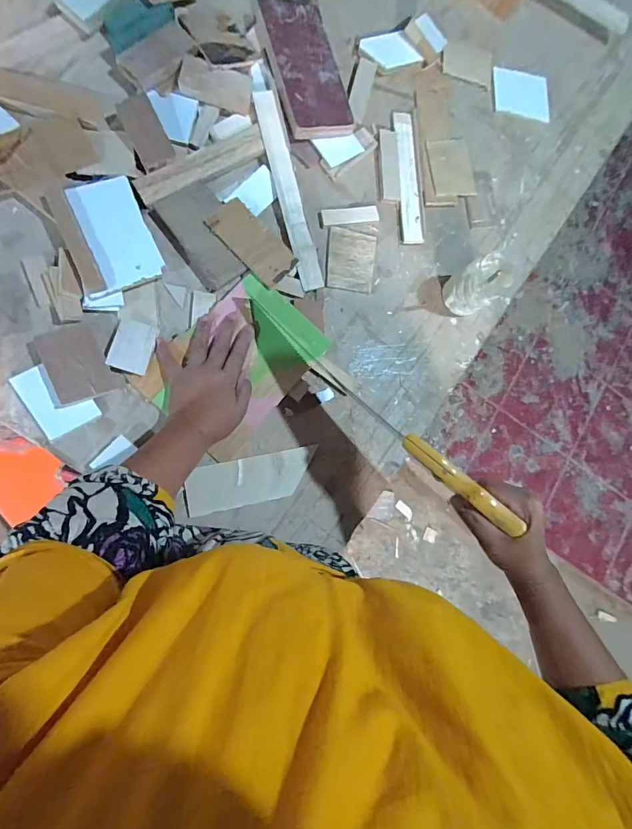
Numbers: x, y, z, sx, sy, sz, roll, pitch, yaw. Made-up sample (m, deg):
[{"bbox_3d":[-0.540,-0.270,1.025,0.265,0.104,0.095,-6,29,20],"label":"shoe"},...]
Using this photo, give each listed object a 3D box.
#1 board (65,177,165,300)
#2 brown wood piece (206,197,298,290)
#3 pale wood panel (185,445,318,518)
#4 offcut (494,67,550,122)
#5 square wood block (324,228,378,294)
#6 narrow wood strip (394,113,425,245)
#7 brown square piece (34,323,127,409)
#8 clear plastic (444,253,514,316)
[{"bbox_3d":[-0.251,-0.222,0.492,0.083,0.007,0.133,-23,92,-19],"label":"board"},{"bbox_3d":[-0.086,-0.229,0.529,0.117,0.004,0.060,44,77,-10],"label":"brown wood piece"},{"bbox_3d":[-0.083,0.088,0.528,0.171,0.004,0.062,-10,94,-14],"label":"pale wood panel"},{"bbox_3d":[0.344,-0.534,0.658,0.100,0.004,0.079,-4,84,-12],"label":"offcut"},{"bbox_3d":[0.051,-0.224,0.577,0.070,0.006,0.088,6,82,-11],"label":"square wood block"},{"bbox_3d":[0.139,-0.360,0.599,0.033,0.008,0.200,-5,85,-12],"label":"narrow wood strip"},{"bbox_3d":[-0.290,-0.061,0.481,0.077,0.013,0.087,-24,97,-25],"label":"brown square piece"},{"bbox_3d":[0.237,-0.184,0.574,0.065,0.099,0.065,1,83,-11],"label":"clear plastic"}]

